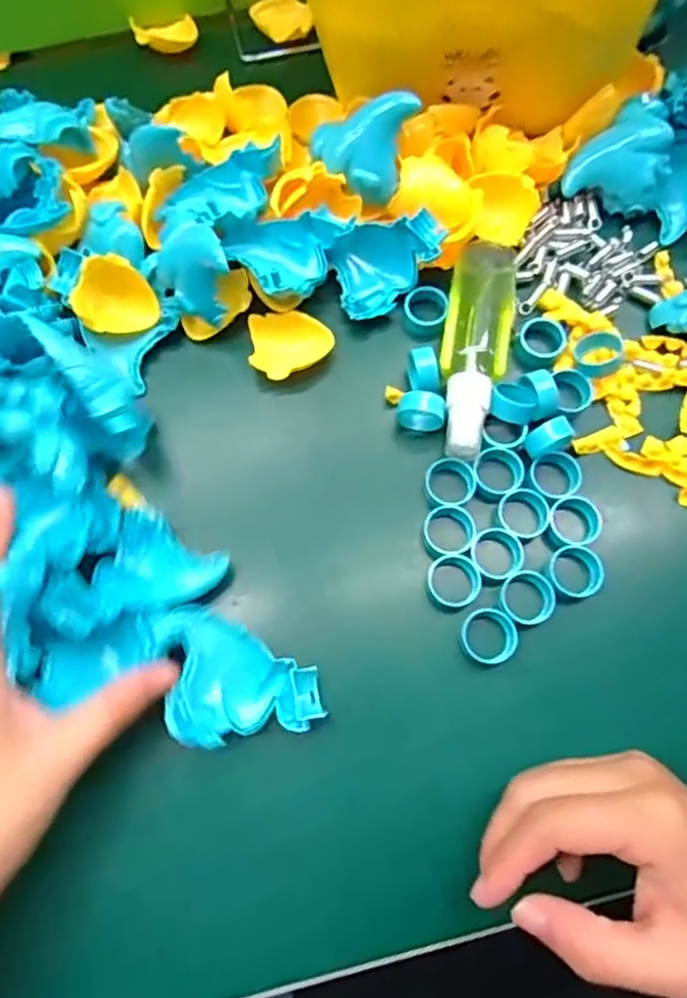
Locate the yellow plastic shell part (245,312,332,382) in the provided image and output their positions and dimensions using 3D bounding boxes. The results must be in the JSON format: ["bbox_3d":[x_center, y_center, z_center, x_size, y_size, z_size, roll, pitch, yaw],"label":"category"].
[{"bbox_3d":[-0.031,-0.088,0.350,0.044,0.008,0.040,-25,72,-7],"label":"yellow plastic shell part"}]

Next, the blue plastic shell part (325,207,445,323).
[{"bbox_3d":[0.024,-0.132,0.356,0.057,0.034,0.042,-21,72,-6],"label":"blue plastic shell part"}]

